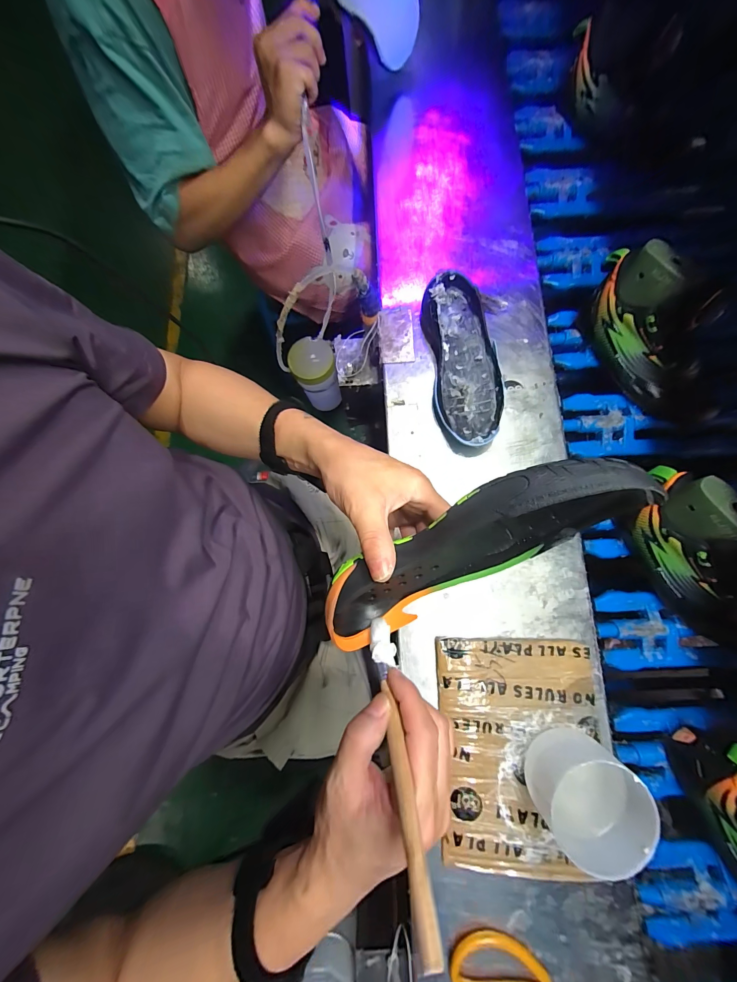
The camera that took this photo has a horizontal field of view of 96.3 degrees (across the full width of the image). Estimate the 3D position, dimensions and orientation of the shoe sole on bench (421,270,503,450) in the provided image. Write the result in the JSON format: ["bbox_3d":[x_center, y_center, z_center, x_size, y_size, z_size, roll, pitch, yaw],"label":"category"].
[{"bbox_3d":[0.128,-0.176,0.448,0.095,0.045,0.235,-7,80,2],"label":"shoe sole on bench"}]

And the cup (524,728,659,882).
[{"bbox_3d":[0.211,0.299,0.331,0.089,0.071,0.088,-1,81,3],"label":"cup"}]

